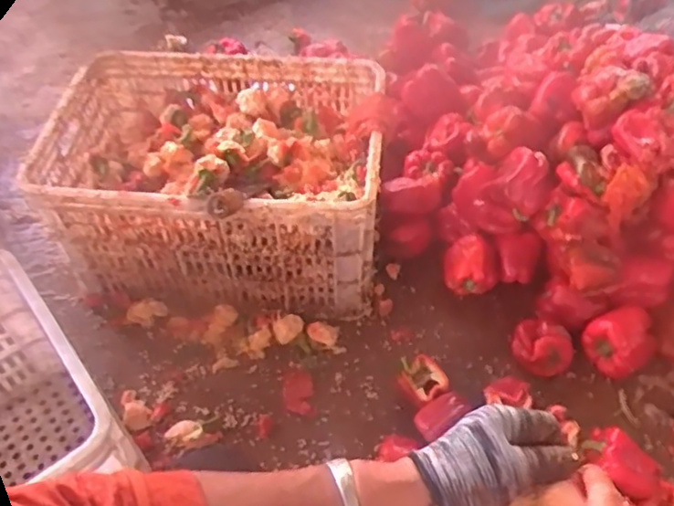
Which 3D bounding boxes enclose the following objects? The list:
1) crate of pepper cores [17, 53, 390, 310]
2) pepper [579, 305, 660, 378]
[{"bbox_3d":[-0.180,-0.120,1.085,0.497,0.300,0.374,2,52,2],"label":"crate of pepper cores"},{"bbox_3d":[0.446,0.136,1.004,0.102,0.067,0.085,-27,56,-19],"label":"pepper"}]

